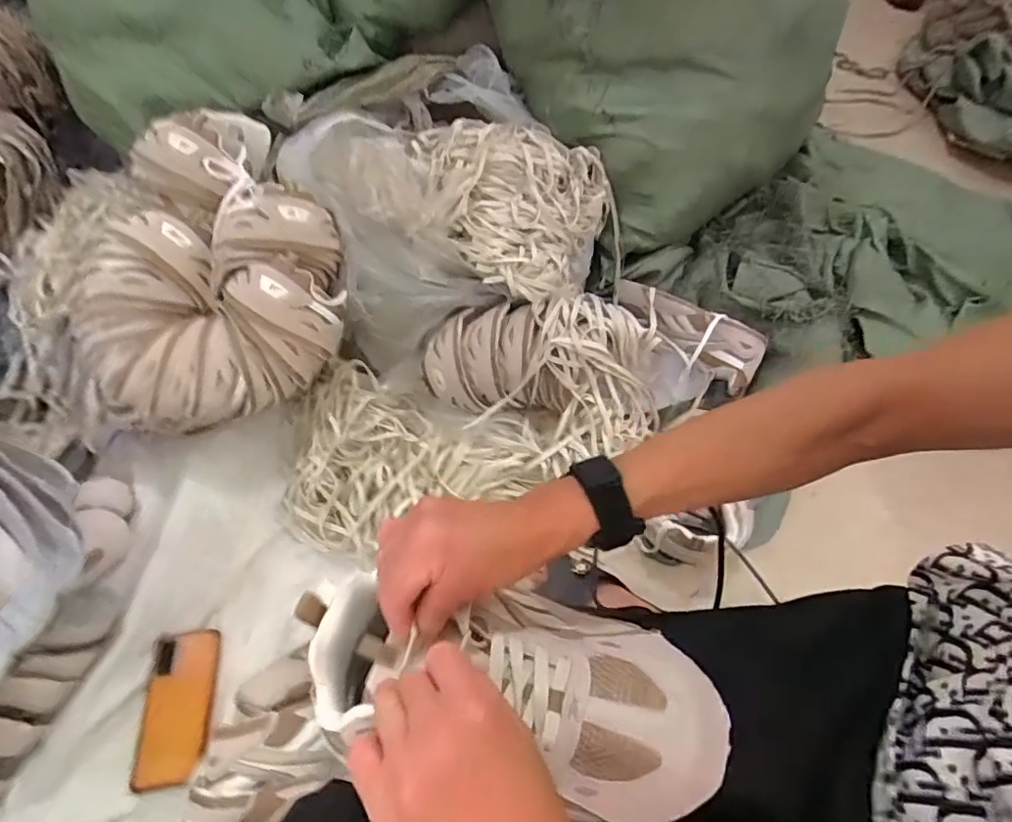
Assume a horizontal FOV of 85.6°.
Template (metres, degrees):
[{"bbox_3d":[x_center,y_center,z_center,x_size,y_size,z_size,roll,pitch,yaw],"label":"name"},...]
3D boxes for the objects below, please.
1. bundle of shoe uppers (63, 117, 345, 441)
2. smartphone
[{"bbox_3d":[-0.418,-0.199,0.769,0.361,0.170,0.422,-14,87,-4],"label":"bundle of shoe uppers"},{"bbox_3d":[-0.397,0.355,0.663,0.076,0.014,0.166,-8,58,-3],"label":"smartphone"}]

